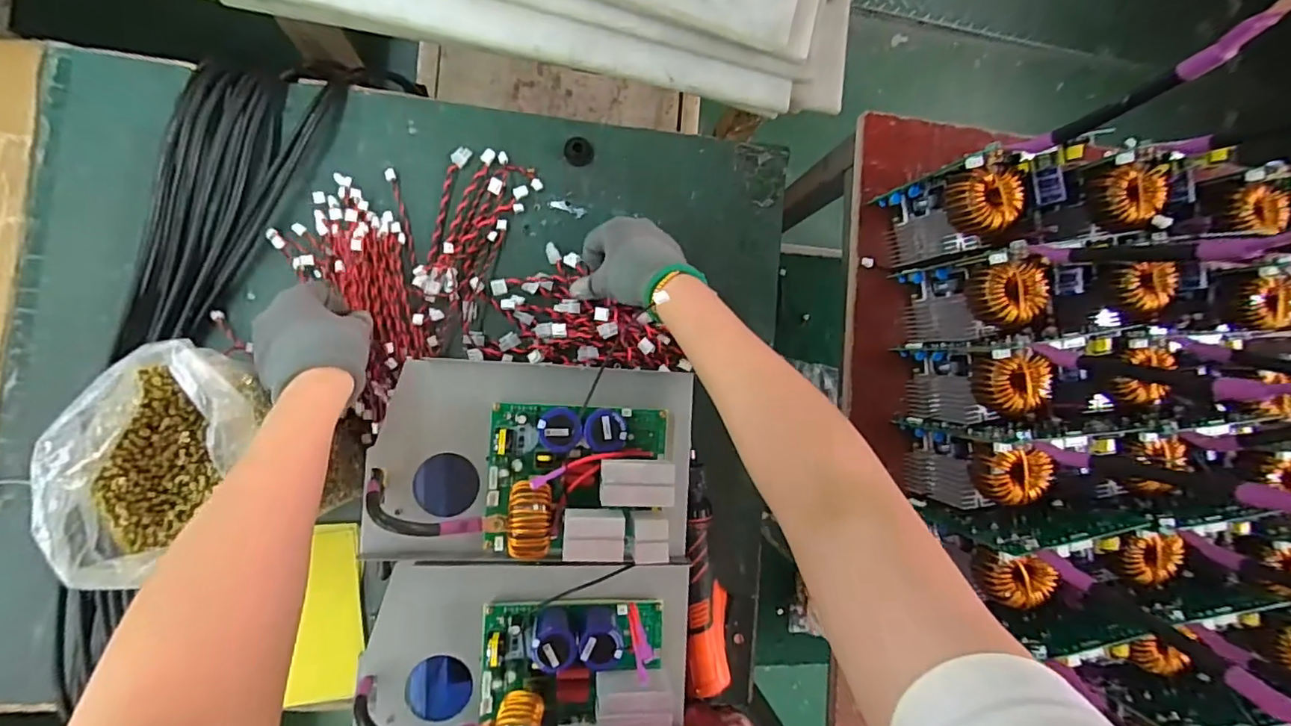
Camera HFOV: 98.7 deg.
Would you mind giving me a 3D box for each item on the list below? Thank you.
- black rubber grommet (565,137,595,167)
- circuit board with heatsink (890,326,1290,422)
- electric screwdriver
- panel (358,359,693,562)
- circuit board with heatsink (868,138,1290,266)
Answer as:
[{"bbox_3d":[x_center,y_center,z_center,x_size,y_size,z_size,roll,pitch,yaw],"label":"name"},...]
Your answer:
[{"bbox_3d":[-0.068,-0.224,0.577,0.030,0.018,0.030,0,87,-10],"label":"black rubber grommet"},{"bbox_3d":[0.418,0.012,0.503,0.311,0.146,0.072,-1,88,-10],"label":"circuit board with heatsink"},{"bbox_3d":[0.061,0.214,0.568,0.041,0.036,0.230,0,87,-10],"label":"electric screwdriver"},{"bbox_3d":[-0.089,0.084,0.457,0.268,0.097,0.164,4,87,-9],"label":"panel"},{"bbox_3d":[0.402,-0.137,0.508,0.329,0.148,0.075,-3,88,-10],"label":"circuit board with heatsink"}]

